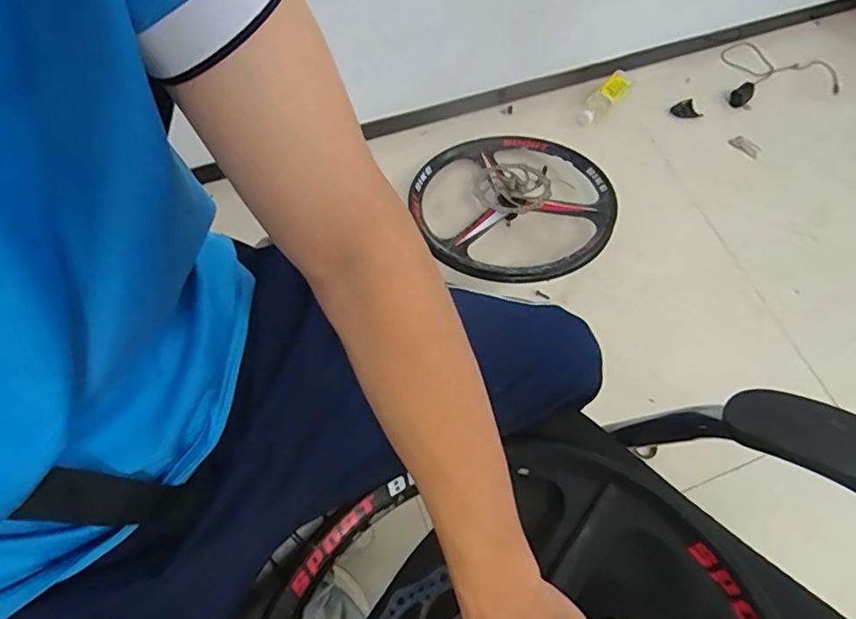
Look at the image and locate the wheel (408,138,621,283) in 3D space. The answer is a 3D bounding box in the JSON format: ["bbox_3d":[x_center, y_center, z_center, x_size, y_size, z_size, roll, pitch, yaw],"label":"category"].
[{"bbox_3d":[0.170,-0.220,1.113,0.418,0.105,0.389,1,66,-2],"label":"wheel"}]

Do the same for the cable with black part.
[{"bbox_3d":[0.897,-0.610,1.402,0.326,0.051,0.218,-8,67,-6],"label":"cable with black part"}]

